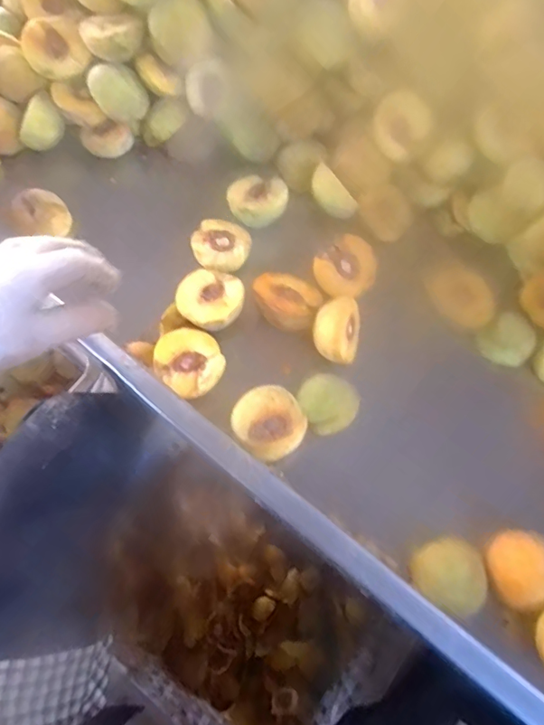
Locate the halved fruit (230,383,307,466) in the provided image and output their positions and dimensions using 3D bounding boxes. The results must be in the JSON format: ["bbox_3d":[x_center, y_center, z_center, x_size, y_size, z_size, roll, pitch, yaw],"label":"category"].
[{"bbox_3d":[-0.003,0.050,0.418,0.054,0.040,0.057,1,69,-2],"label":"halved fruit"}]

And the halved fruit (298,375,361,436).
[{"bbox_3d":[0.050,0.036,0.454,0.053,0.025,0.048,39,72,12],"label":"halved fruit"}]

